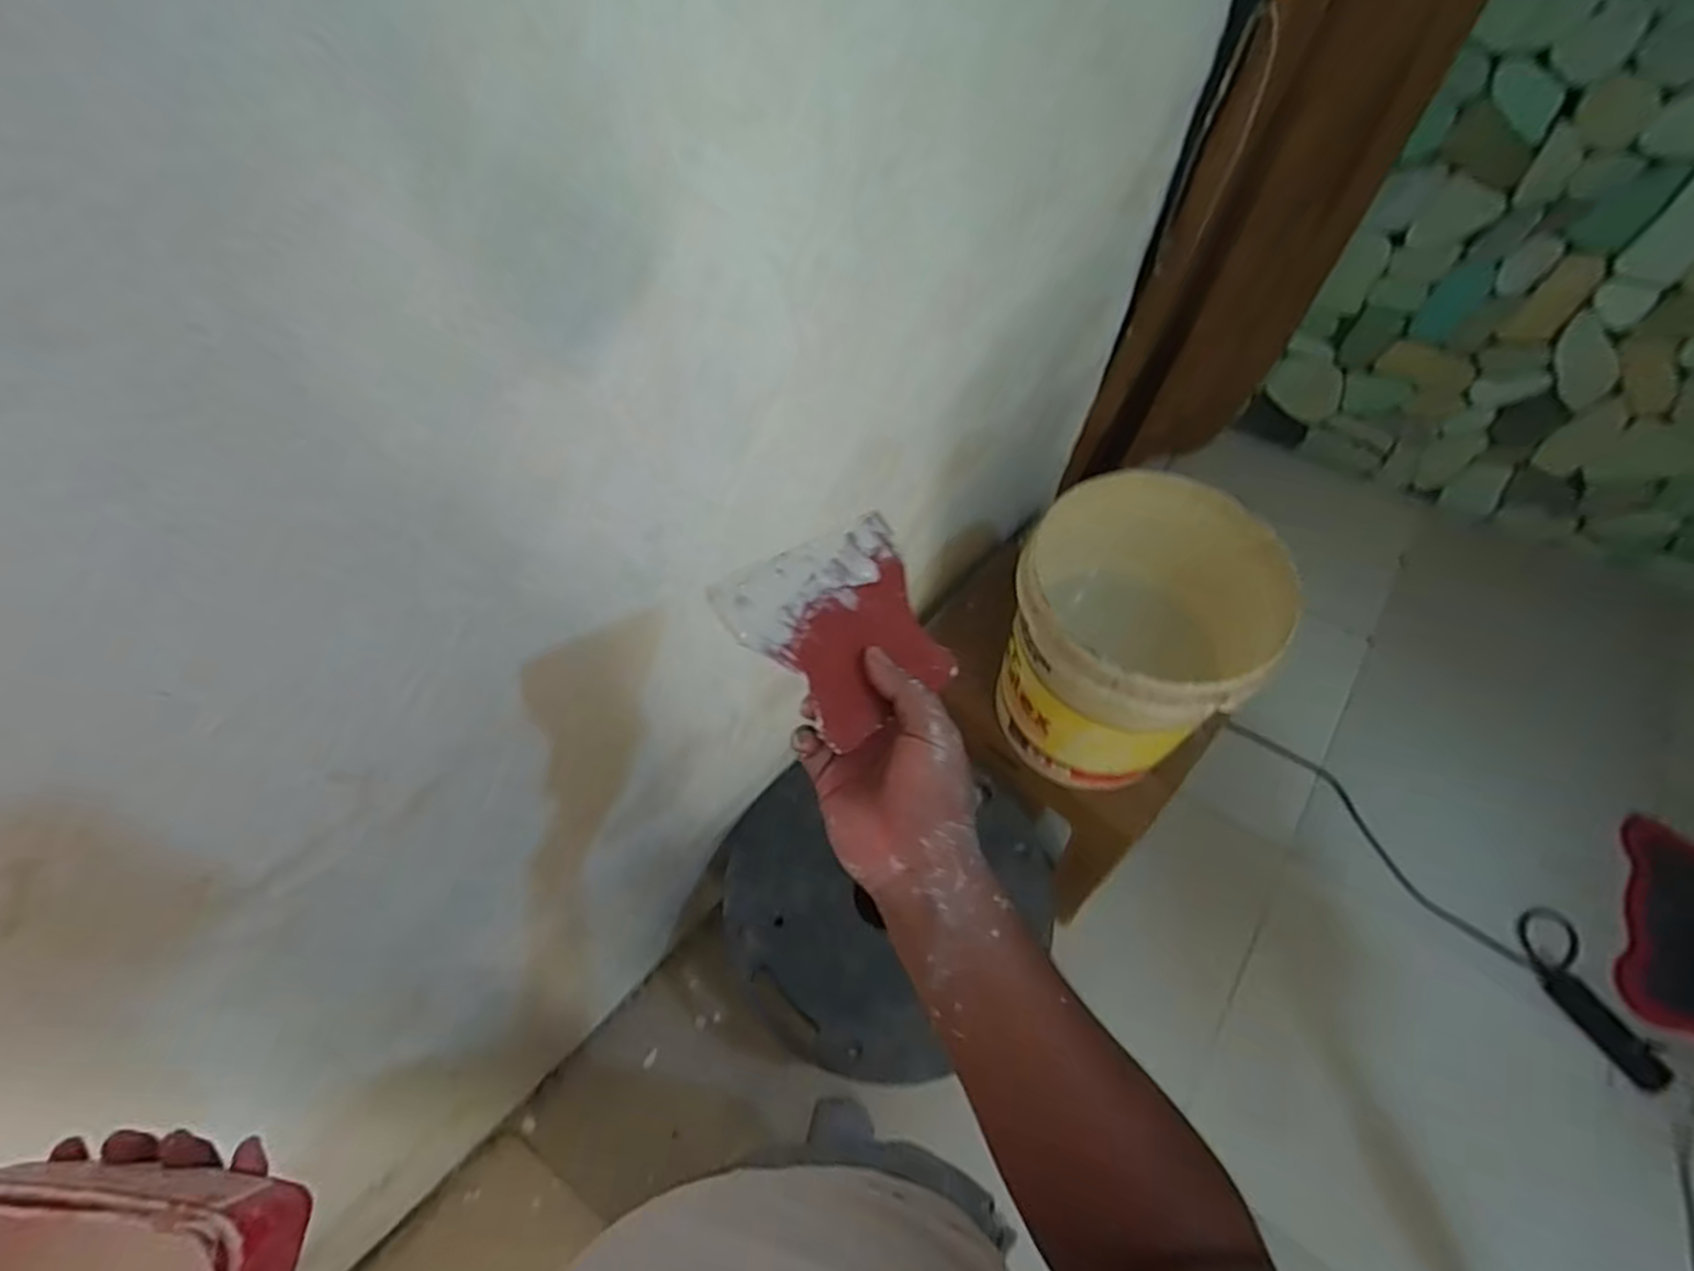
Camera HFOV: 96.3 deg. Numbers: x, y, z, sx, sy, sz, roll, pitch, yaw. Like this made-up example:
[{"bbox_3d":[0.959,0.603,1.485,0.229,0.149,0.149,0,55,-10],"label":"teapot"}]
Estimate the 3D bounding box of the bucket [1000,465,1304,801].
[{"bbox_3d":[0.383,0.015,1.035,0.282,0.343,0.342,40,65,23],"label":"bucket"}]

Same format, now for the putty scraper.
[{"bbox_3d":[-0.001,-0.003,0.416,0.115,0.007,0.107,-28,85,-32],"label":"putty scraper"}]

